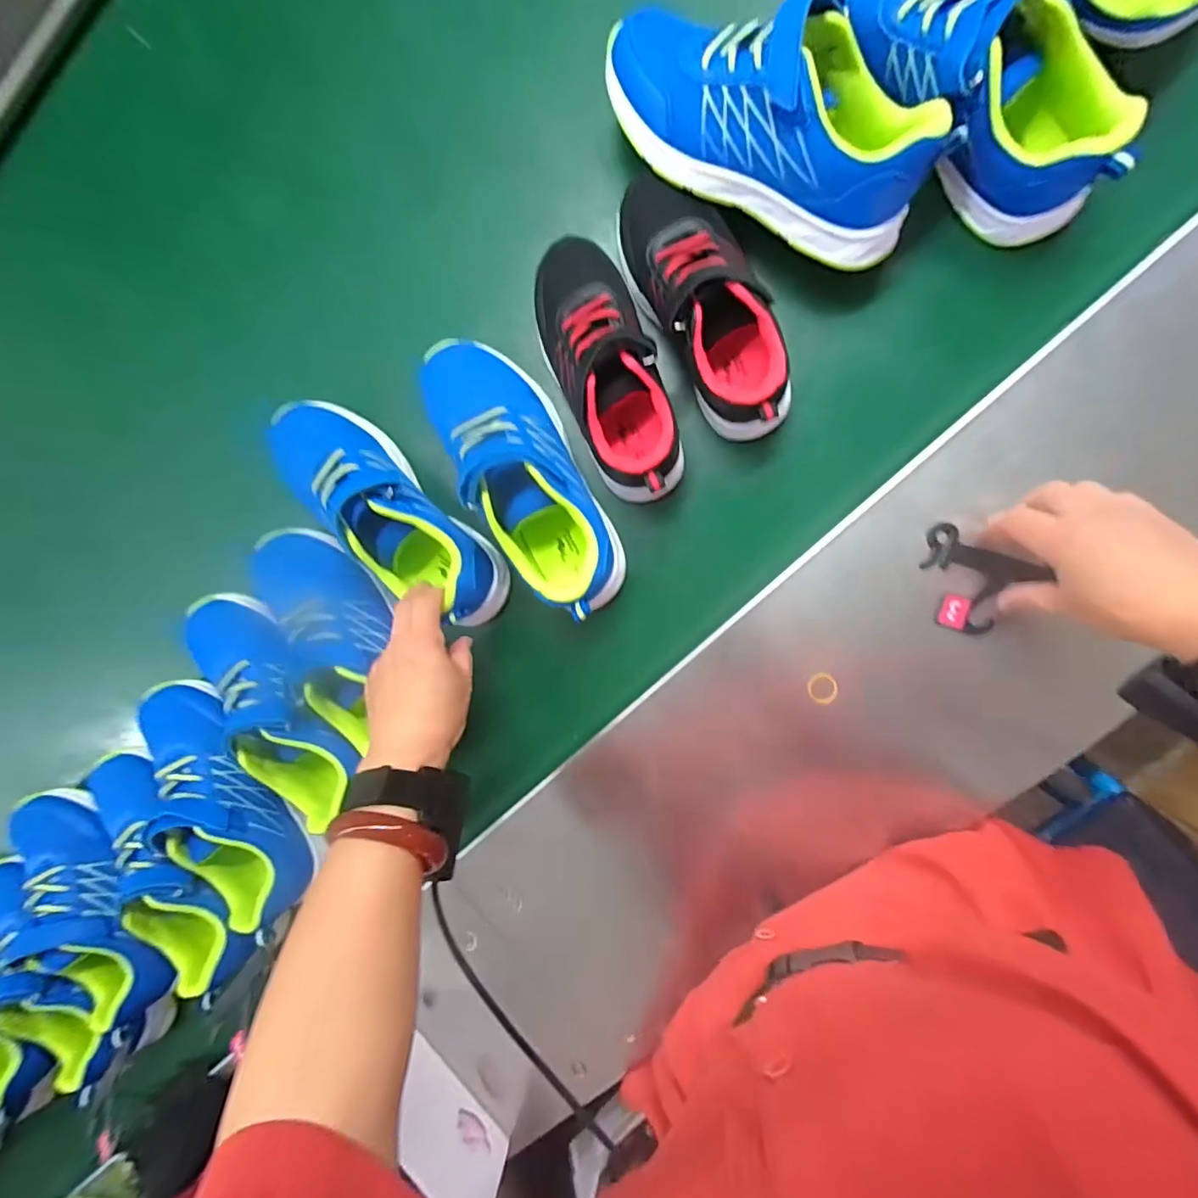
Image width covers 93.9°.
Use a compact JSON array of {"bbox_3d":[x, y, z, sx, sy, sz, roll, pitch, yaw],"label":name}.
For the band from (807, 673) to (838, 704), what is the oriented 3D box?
[{"bbox_3d":[0.177,0.070,0.443,0.022,0.005,0.025,1,95,8],"label":"band"}]

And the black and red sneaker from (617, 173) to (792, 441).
[{"bbox_3d":[0.088,-0.214,0.421,0.085,0.087,0.187,-30,90,10],"label":"black and red sneaker"}]

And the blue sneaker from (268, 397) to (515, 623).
[{"bbox_3d":[-0.178,-0.074,0.462,0.235,0.076,0.074,43,96,4],"label":"blue sneaker"}]

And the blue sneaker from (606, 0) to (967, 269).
[{"bbox_3d":[0.113,-0.329,0.376,0.237,0.069,0.114,29,98,5],"label":"blue sneaker"}]

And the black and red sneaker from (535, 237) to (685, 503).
[{"bbox_3d":[0.005,-0.176,0.435,0.080,0.082,0.204,-22,91,10],"label":"black and red sneaker"}]

